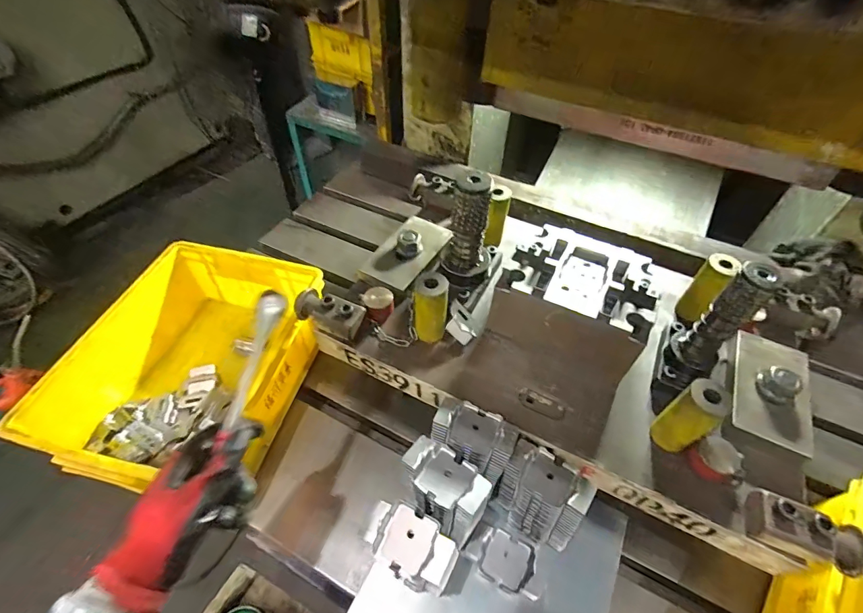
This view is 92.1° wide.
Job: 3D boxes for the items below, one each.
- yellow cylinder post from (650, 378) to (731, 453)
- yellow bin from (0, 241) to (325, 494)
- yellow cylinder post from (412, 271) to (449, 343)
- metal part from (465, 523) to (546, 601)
[{"bbox_3d":[0.271,0.116,0.435,0.039,0.090,0.040,-24,54,-20],"label":"yellow cylinder post"},{"bbox_3d":[-0.327,0.092,0.609,0.255,0.160,0.334,10,50,7],"label":"yellow bin"},{"bbox_3d":[-0.001,0.003,0.524,0.039,0.098,0.033,25,53,18],"label":"yellow cylinder post"},{"bbox_3d":[0.089,0.298,0.489,0.092,0.033,0.053,21,52,16],"label":"metal part"}]

